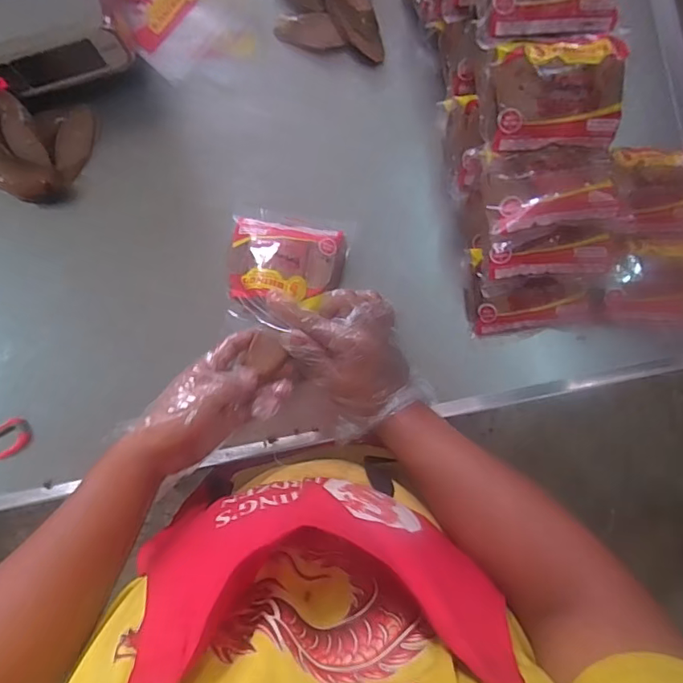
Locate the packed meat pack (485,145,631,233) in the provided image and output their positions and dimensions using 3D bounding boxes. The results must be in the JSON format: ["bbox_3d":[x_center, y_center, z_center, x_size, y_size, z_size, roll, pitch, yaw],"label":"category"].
[{"bbox_3d":[0.209,-0.150,0.489,0.127,0.026,0.077,-7,89,2],"label":"packed meat pack"}]

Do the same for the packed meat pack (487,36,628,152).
[{"bbox_3d":[0.205,-0.234,0.471,0.122,0.023,0.096,-3,107,1],"label":"packed meat pack"}]

